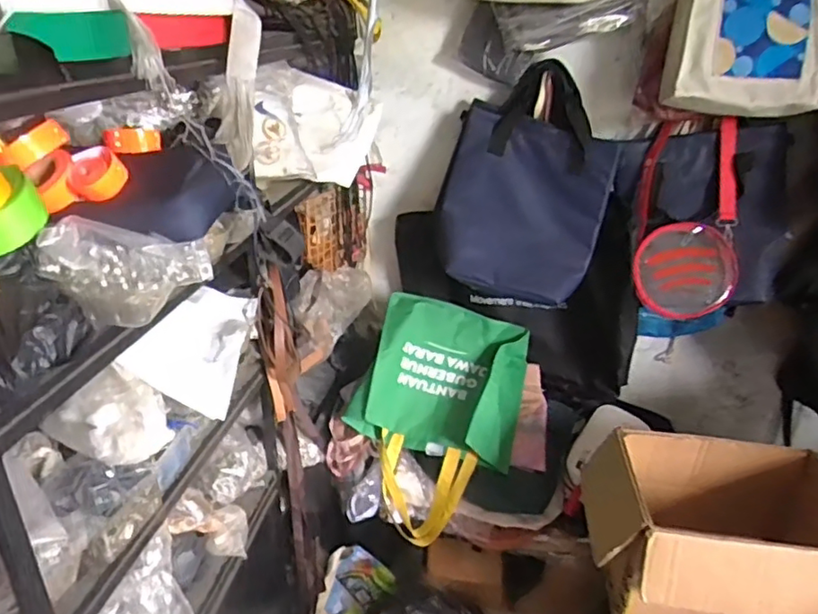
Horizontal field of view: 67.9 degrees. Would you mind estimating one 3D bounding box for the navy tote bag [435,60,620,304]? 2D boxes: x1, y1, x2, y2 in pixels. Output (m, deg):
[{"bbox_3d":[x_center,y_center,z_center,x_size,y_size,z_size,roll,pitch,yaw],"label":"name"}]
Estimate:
[{"bbox_3d":[0.254,-0.252,1.348,0.362,0.436,0.167,8,28,11],"label":"navy tote bag"}]

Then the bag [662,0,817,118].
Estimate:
[{"bbox_3d":[0.621,-0.478,1.100,0.272,0.238,0.076,14,29,21],"label":"bag"}]

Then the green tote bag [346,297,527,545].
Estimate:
[{"bbox_3d":[0.058,0.274,1.487,0.392,0.564,0.120,20,-11,-1],"label":"green tote bag"}]

